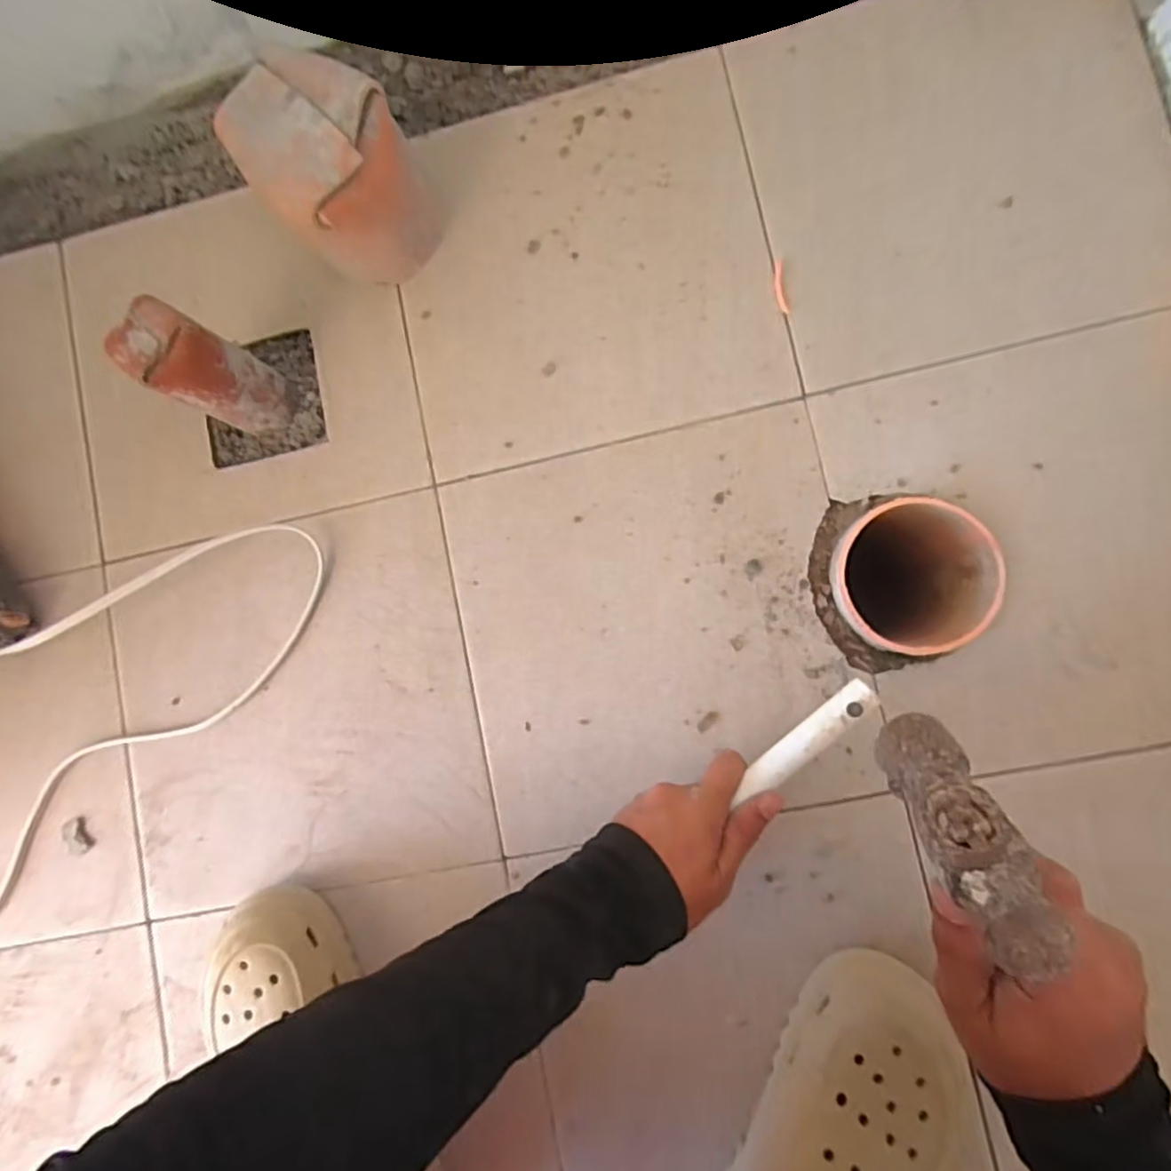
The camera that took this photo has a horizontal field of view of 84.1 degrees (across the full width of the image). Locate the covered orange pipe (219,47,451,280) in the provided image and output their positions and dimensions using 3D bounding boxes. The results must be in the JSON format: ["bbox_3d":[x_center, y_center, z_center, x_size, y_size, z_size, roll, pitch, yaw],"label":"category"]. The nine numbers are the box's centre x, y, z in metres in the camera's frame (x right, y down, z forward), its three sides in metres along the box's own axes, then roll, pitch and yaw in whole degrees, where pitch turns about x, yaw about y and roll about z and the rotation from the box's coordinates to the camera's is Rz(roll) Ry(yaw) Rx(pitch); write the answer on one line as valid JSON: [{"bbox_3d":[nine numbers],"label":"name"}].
[{"bbox_3d":[-0.175,-0.304,0.488,0.108,0.133,0.096,-42,83,2],"label":"covered orange pipe"}]

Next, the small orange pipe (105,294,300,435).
[{"bbox_3d":[-0.280,-0.158,0.489,0.049,0.128,0.055,31,90,8],"label":"small orange pipe"}]

